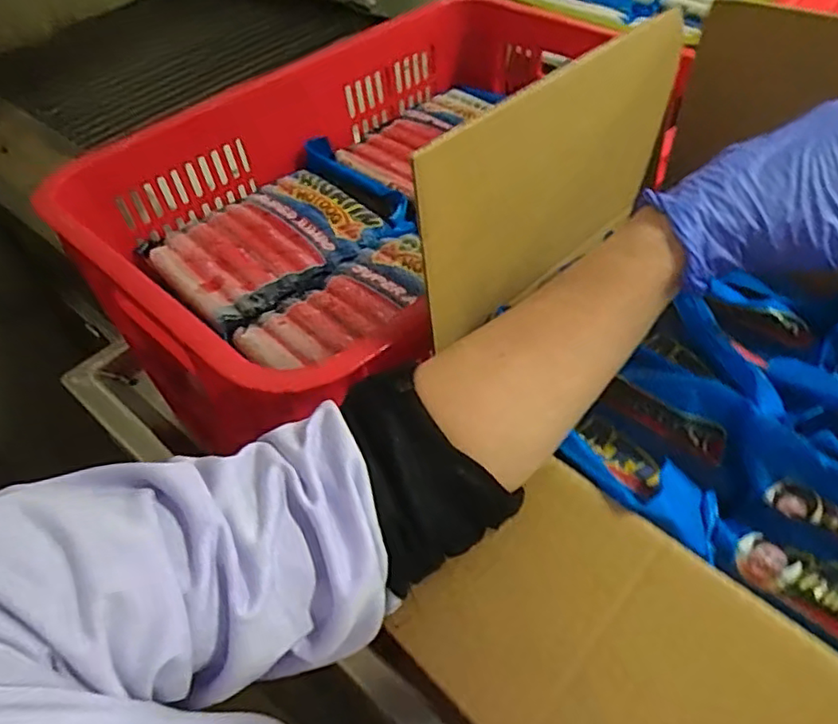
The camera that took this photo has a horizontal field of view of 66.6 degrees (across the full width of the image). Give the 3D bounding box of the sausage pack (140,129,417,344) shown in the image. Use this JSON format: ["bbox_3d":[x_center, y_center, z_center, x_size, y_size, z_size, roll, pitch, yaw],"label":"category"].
[{"bbox_3d":[-0.130,-0.122,0.600,0.225,0.022,0.172,-35,54,-24],"label":"sausage pack"}]

